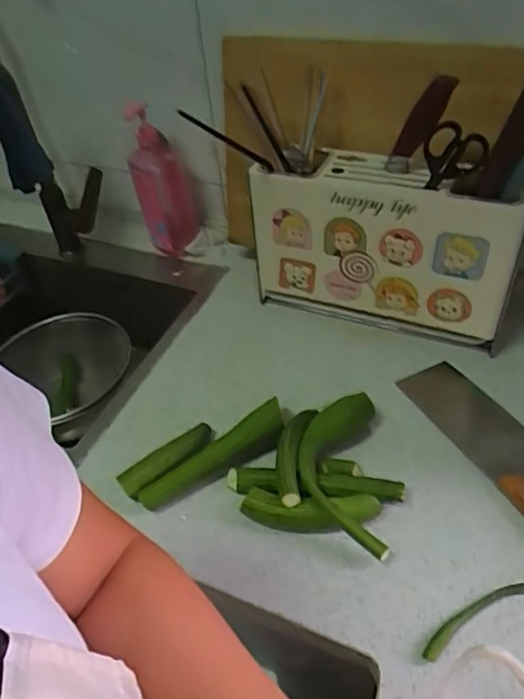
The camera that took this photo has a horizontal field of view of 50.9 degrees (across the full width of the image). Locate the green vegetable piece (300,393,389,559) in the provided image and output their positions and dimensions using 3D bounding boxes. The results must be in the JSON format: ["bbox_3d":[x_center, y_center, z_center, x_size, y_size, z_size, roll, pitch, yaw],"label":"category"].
[{"bbox_3d":[0.090,0.140,0.641,0.094,0.040,0.206,0,45,7],"label":"green vegetable piece"}]

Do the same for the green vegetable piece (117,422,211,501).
[{"bbox_3d":[-0.114,0.135,0.673,0.126,0.026,0.037,-33,51,-25],"label":"green vegetable piece"}]

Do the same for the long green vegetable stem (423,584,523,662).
[{"bbox_3d":[0.249,0.249,0.529,0.206,0.011,0.045,-12,45,-5],"label":"long green vegetable stem"}]

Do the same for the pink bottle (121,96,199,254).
[{"bbox_3d":[-0.170,-0.278,0.941,0.094,0.258,0.060,-10,45,-4],"label":"pink bottle"}]

